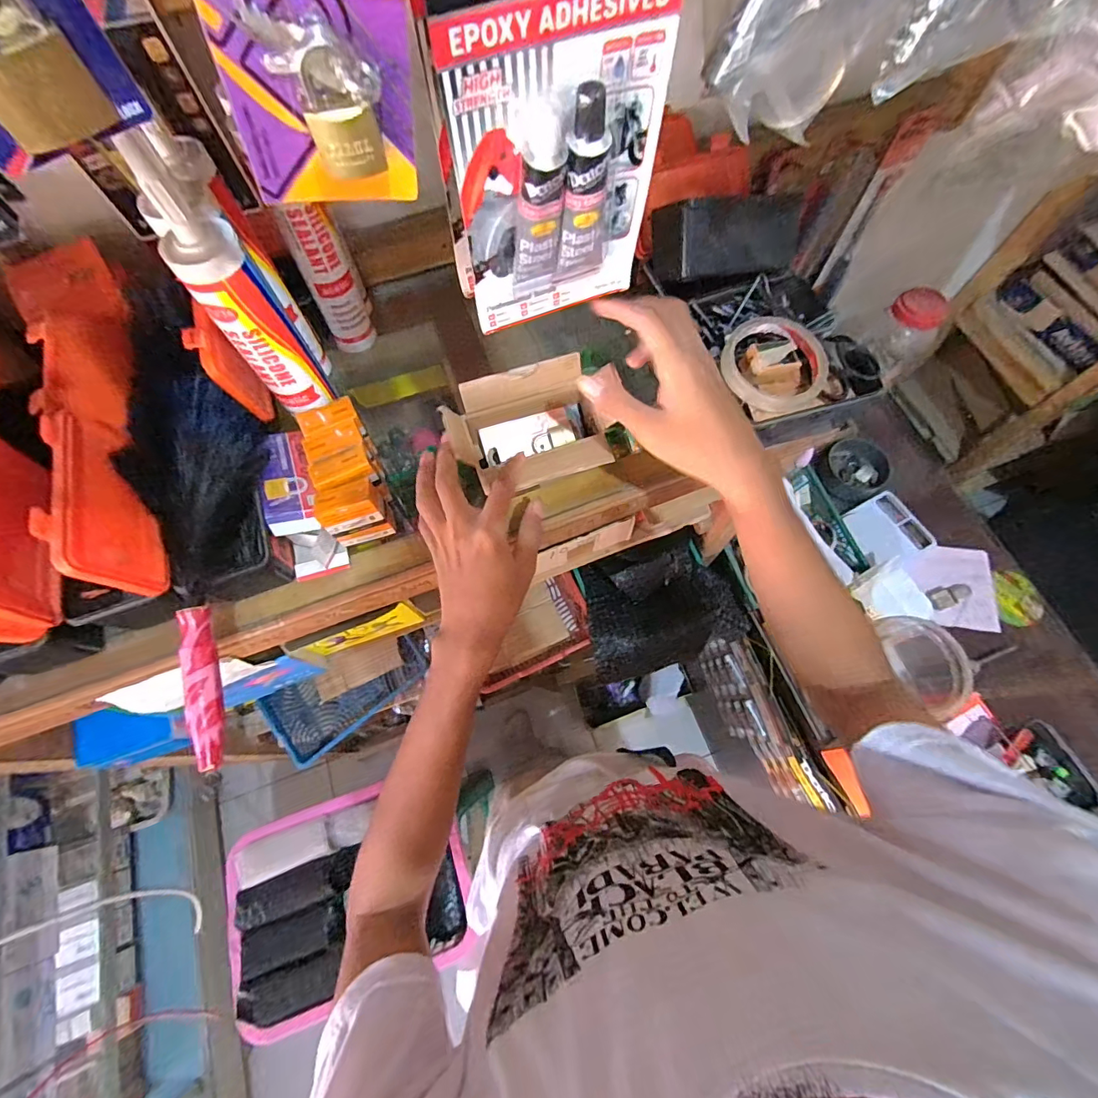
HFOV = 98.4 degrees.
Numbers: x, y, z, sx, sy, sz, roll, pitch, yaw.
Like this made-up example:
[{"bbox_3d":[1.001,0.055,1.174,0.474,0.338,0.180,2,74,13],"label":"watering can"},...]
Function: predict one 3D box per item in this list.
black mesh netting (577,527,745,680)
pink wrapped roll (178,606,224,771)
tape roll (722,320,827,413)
[{"bbox_3d":[0.197,0.090,0.804,0.262,0.092,0.204,-10,68,-3],"label":"black mesh netting"},{"bbox_3d":[-0.261,0.104,0.358,0.019,0.017,0.119,-12,81,-4],"label":"pink wrapped roll"},{"bbox_3d":[0.210,-0.173,0.443,0.097,0.022,0.088,31,72,12],"label":"tape roll"}]

